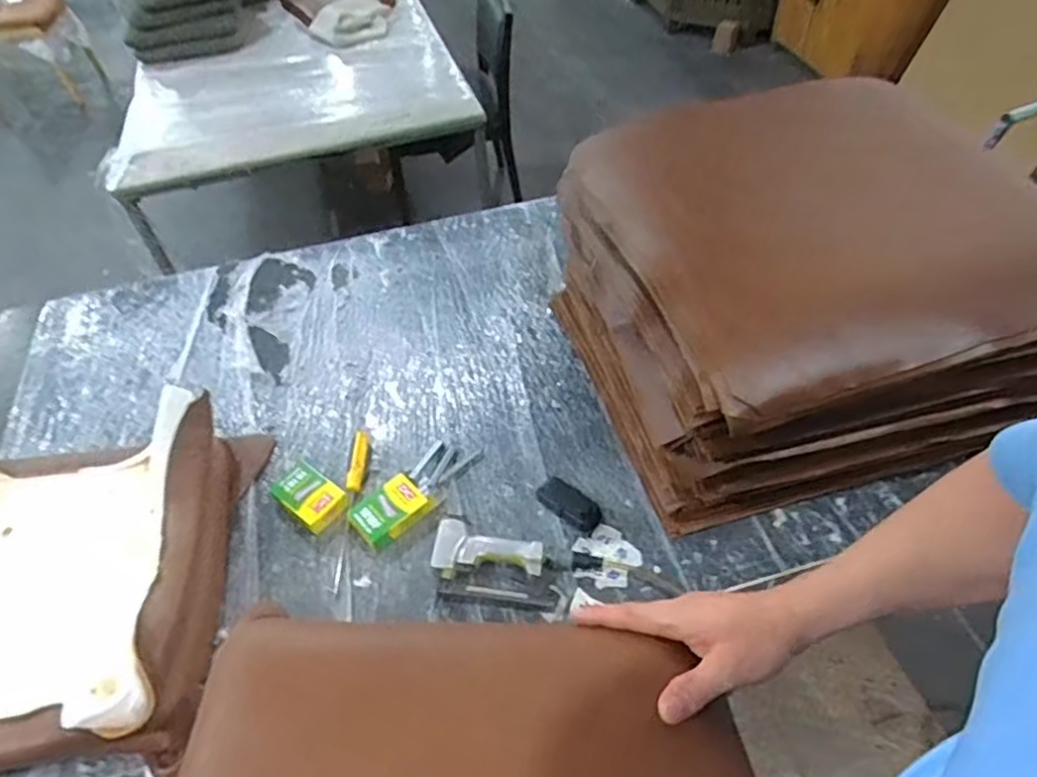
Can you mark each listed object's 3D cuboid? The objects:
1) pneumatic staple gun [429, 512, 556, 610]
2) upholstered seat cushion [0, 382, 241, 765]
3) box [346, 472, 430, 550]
[{"bbox_3d":[-0.035,0.268,1.005,0.192,0.042,0.126,7,51,9],"label":"pneumatic staple gun"},{"bbox_3d":[-0.661,0.279,0.952,0.460,0.176,0.509,-9,49,-6],"label":"upholstered seat cushion"},{"bbox_3d":[-0.211,0.197,1.074,0.092,0.044,0.116,35,61,28],"label":"box"}]

